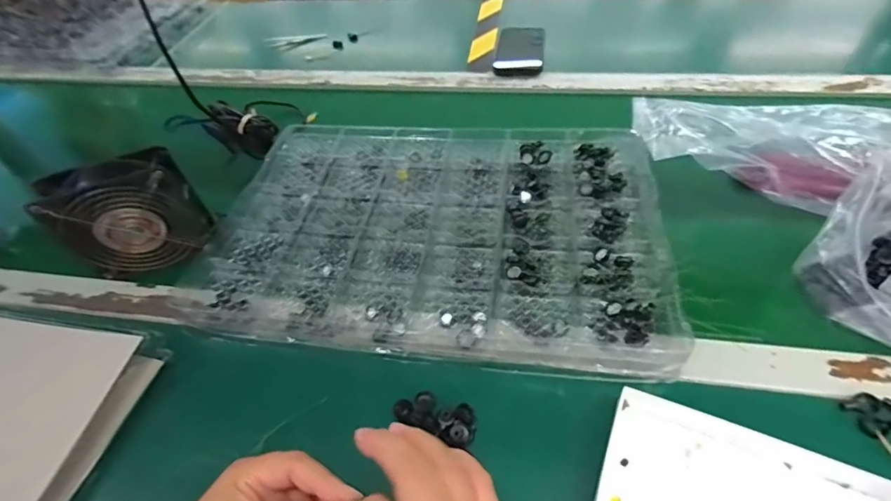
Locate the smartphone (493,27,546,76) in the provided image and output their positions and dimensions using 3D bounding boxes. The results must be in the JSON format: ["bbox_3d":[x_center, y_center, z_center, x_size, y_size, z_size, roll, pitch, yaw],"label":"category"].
[{"bbox_3d":[0.118,-0.315,0.744,0.076,0.020,0.129,4,49,10],"label":"smartphone"}]

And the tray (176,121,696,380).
[{"bbox_3d":[-0.012,-0.033,0.493,0.450,0.029,0.307,5,49,10],"label":"tray"}]

